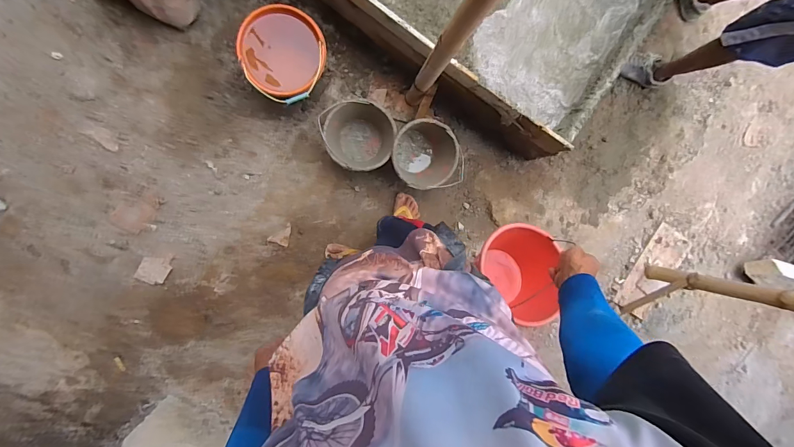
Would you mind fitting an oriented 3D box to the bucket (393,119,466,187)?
[{"bbox_3d":[0.102,-0.244,1.302,0.240,0.168,0.231,-1,96,-7],"label":"bucket"}]

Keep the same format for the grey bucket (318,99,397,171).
[{"bbox_3d":[-0.133,-0.305,1.275,0.230,0.153,0.235,0,94,-7],"label":"grey bucket"}]

